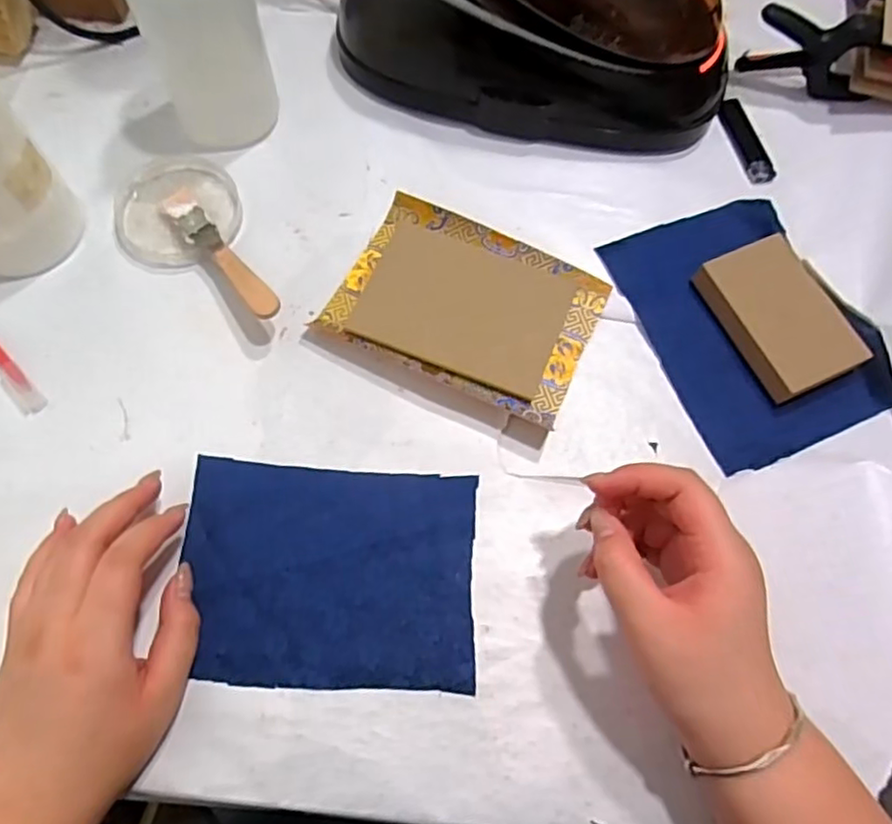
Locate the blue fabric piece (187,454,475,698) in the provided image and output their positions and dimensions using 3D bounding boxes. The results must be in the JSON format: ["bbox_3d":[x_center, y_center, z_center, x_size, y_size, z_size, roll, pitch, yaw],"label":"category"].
[{"bbox_3d":[-0.069,0.095,0.381,0.170,0.004,0.124,3,68,-2],"label":"blue fabric piece"}]

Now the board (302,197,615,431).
[{"bbox_3d":[0.015,-0.073,0.438,0.169,0.011,0.118,24,71,7],"label":"board"}]

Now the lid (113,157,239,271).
[{"bbox_3d":[-0.193,-0.146,0.460,0.085,0.012,0.093,1,70,-2],"label":"lid"}]

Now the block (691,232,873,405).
[{"bbox_3d":[0.226,-0.065,0.433,0.068,0.021,0.104,-25,72,-11],"label":"block"}]

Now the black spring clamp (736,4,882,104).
[{"bbox_3d":[0.282,-0.276,0.492,0.095,0.058,0.027,21,70,5],"label":"black spring clamp"}]

